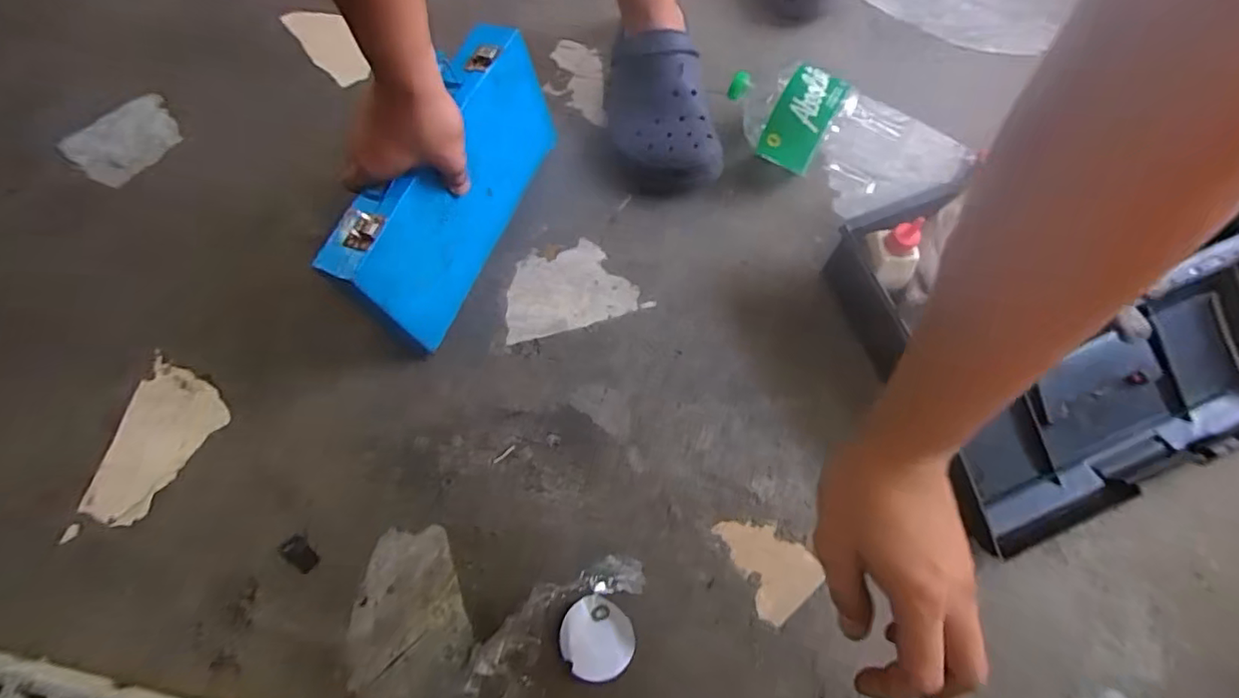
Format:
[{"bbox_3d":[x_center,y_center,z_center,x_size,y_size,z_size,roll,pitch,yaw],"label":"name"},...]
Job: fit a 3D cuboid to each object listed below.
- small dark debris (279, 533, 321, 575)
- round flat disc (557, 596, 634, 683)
[{"bbox_3d":[-0.304,0.194,0.546,0.038,0.010,0.023,40,76,13],"label":"small dark debris"},{"bbox_3d":[-0.020,0.261,0.521,0.063,0.006,0.069,0,71,0],"label":"round flat disc"}]

